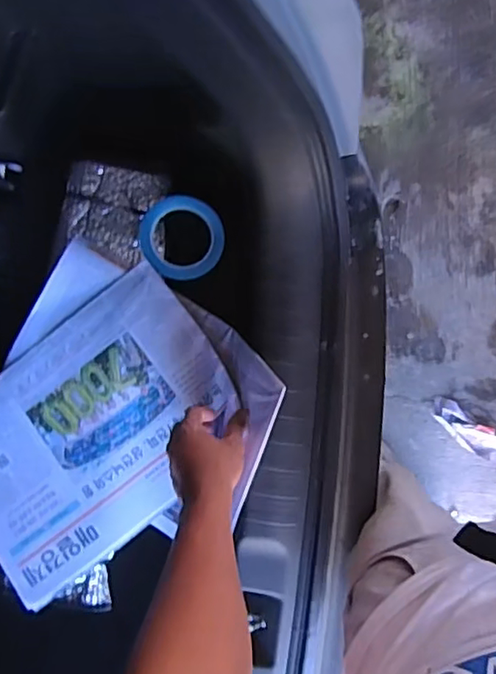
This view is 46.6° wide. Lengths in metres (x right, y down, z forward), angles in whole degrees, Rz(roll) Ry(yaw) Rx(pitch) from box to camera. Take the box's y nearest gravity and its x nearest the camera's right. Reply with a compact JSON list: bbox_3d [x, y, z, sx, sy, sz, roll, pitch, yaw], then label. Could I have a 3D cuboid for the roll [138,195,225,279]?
[{"bbox_3d":[-0.087,-0.134,0.763,0.105,0.028,0.112,-1,85,8],"label":"roll"}]

